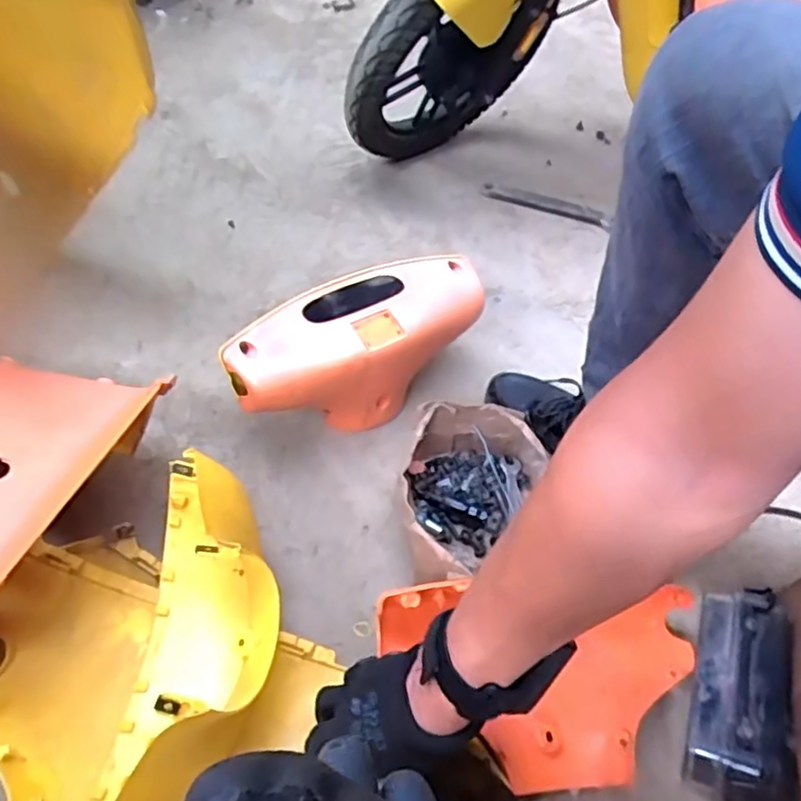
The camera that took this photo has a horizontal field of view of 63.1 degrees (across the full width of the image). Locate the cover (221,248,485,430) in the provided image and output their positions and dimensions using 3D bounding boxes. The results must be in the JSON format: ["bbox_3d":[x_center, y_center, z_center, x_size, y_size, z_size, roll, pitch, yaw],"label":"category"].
[{"bbox_3d":[-0.046,-0.050,0.752,0.299,0.158,0.113,-26,59,-23],"label":"cover"}]

